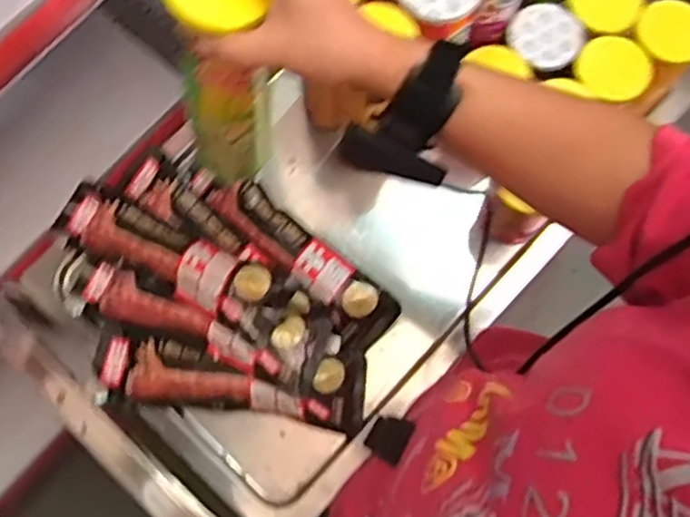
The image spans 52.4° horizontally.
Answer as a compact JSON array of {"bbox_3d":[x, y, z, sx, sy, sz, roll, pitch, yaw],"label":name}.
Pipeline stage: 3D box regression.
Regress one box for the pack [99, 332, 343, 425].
[{"bbox_3d":[-0.133,0.119,0.699,0.242,0.040,0.062,7,75,3],"label":"pack"}]

